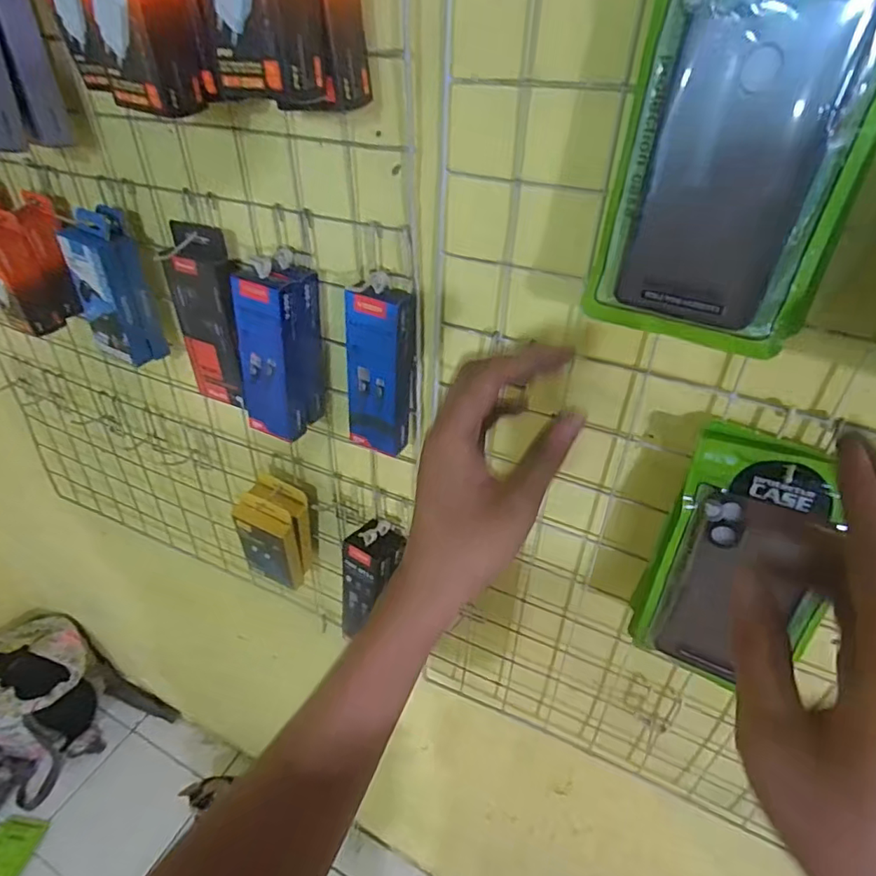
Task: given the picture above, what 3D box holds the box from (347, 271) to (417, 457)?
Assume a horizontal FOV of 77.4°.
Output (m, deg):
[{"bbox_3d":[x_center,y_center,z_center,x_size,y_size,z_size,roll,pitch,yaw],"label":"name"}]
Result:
[{"bbox_3d":[-0.047,-0.060,0.482,0.058,0.154,0.034,16,39,17],"label":"box"}]

